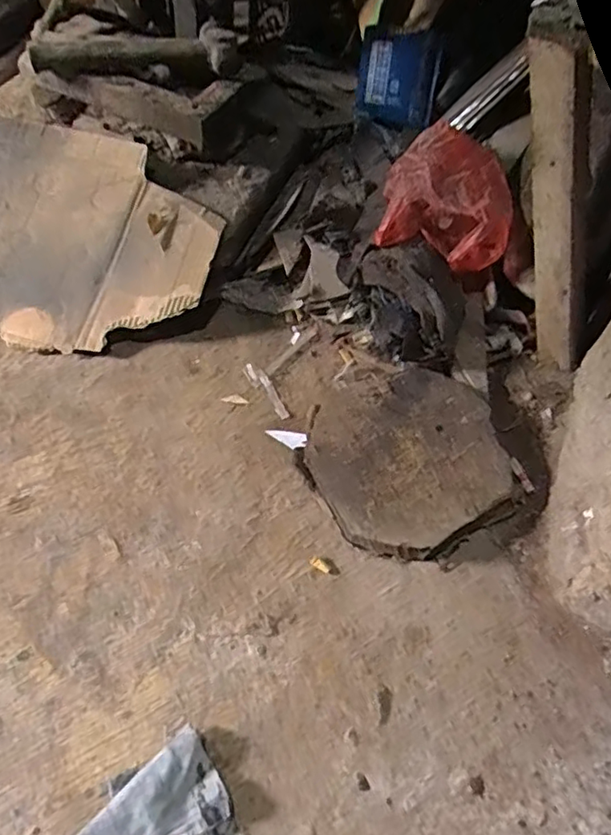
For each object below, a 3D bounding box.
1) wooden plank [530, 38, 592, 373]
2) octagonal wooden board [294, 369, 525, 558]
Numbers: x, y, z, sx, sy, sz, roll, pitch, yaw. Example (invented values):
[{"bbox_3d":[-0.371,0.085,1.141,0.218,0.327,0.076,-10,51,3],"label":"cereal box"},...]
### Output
[{"bbox_3d":[0.270,-0.193,0.637,0.050,0.380,0.033,4,49,26],"label":"wooden plank"},{"bbox_3d":[0.115,0.043,0.667,0.227,0.039,0.198,-26,59,-23],"label":"octagonal wooden board"}]

